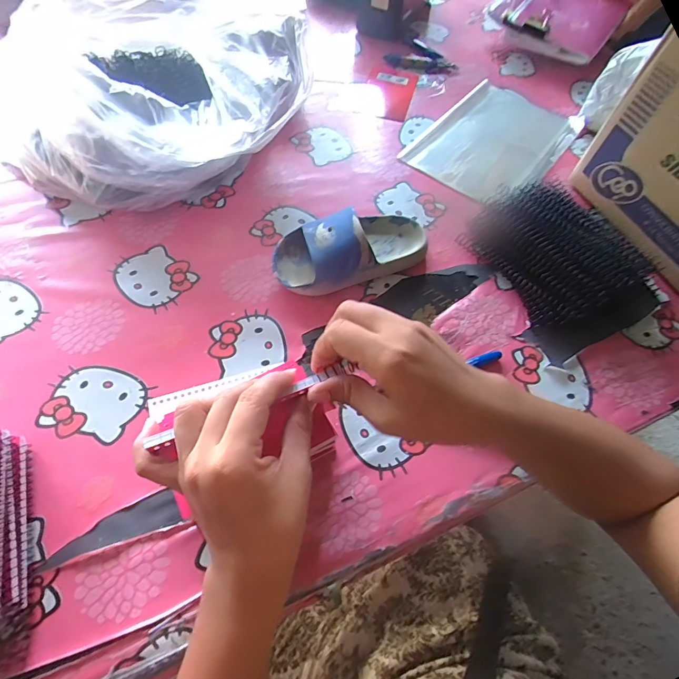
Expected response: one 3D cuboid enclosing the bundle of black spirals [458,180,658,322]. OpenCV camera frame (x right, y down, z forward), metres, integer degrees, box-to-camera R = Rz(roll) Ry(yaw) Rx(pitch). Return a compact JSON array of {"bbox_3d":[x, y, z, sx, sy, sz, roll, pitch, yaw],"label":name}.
[{"bbox_3d":[0.237,-0.104,0.443,0.134,0.063,0.176,-25,66,-15],"label":"bundle of black spirals"}]

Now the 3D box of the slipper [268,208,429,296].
[{"bbox_3d":[0.014,-0.103,0.435,0.175,0.060,0.083,-18,65,-12],"label":"slipper"}]

